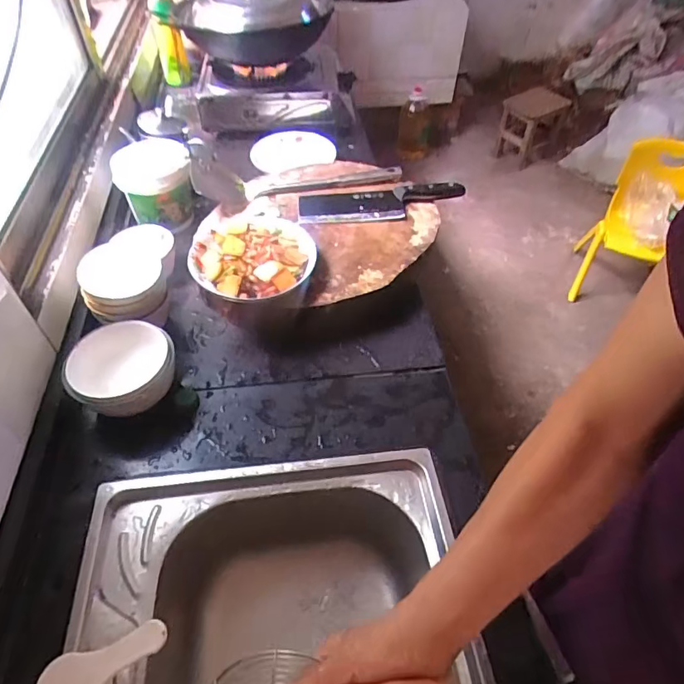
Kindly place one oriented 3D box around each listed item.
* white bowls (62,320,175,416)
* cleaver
[{"bbox_3d":[-0.288,0.047,0.674,0.121,0.085,0.122,0,49,0],"label":"white bowls"},{"bbox_3d":[0.067,-0.250,0.867,0.283,0.035,0.085,-5,50,-4],"label":"cleaver"}]

